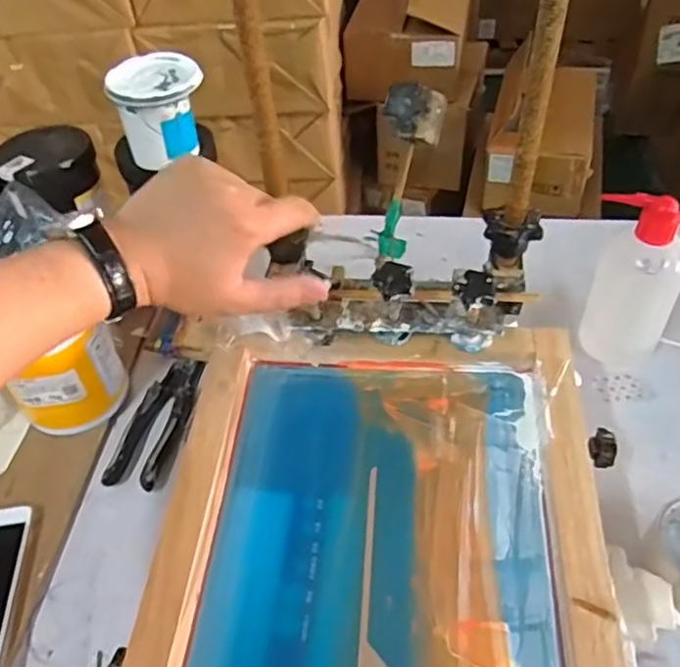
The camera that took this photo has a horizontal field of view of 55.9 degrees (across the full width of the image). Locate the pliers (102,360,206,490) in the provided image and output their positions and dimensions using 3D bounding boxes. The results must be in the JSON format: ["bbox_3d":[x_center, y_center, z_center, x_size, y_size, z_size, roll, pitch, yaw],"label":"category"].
[{"bbox_3d":[-0.182,0.088,0.650,0.054,0.022,0.156,6,47,11],"label":"pliers"}]

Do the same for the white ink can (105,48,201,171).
[{"bbox_3d":[-0.196,-0.241,0.707,0.097,0.097,0.082,-16,47,-10],"label":"white ink can"}]

